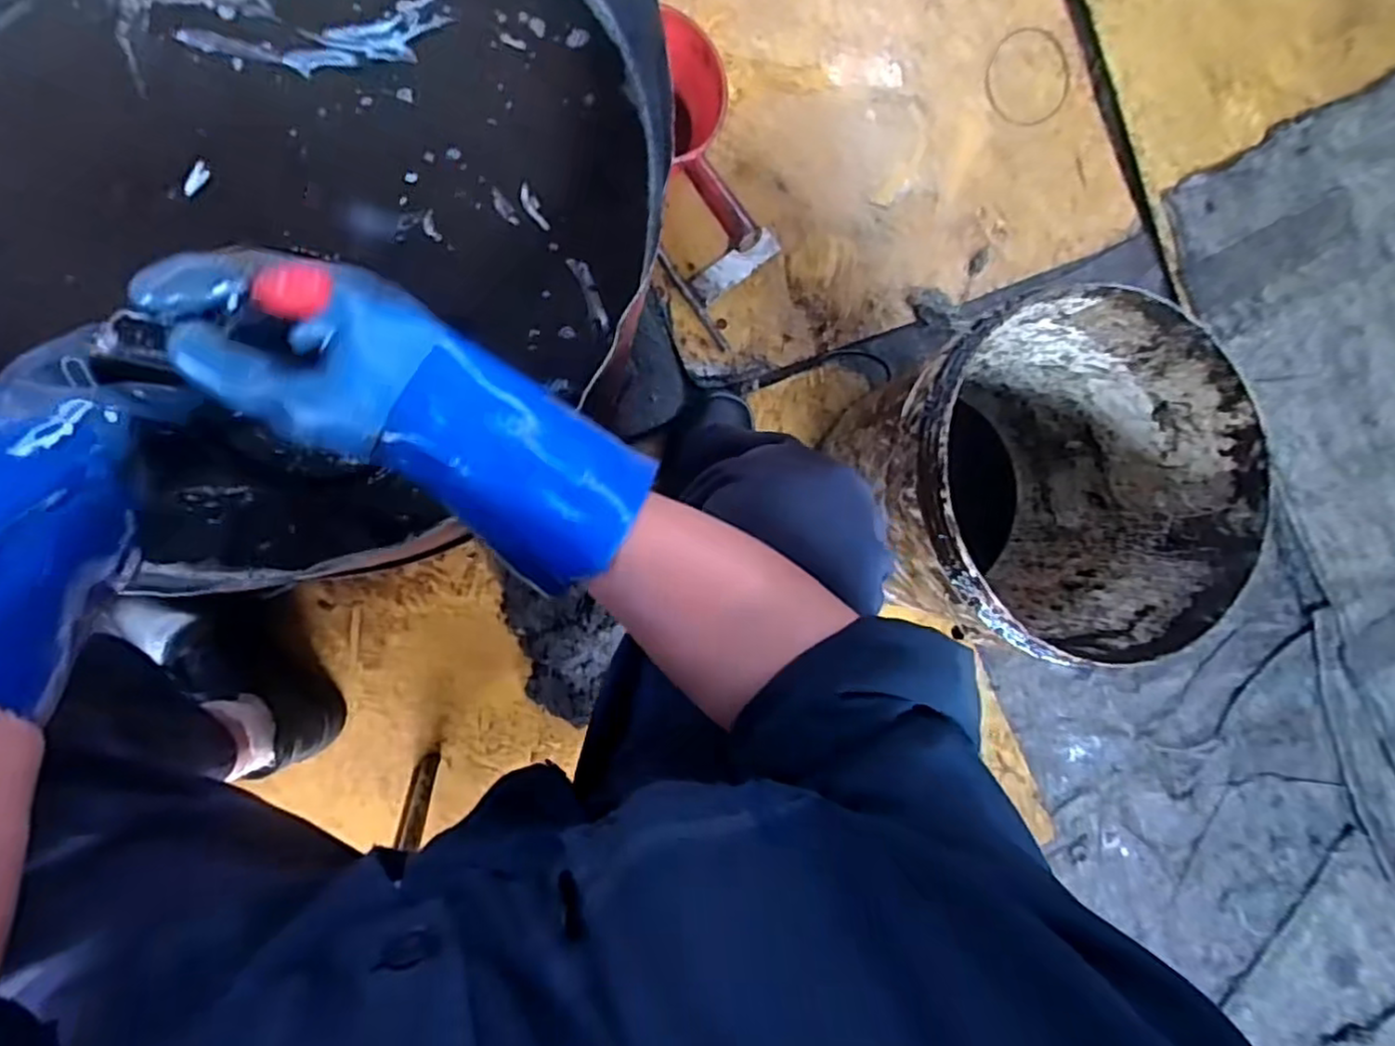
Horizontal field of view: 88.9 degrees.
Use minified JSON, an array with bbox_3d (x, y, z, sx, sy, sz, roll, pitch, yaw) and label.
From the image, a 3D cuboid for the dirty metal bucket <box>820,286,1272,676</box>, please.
[{"bbox_3d":[0.310,-0.046,0.725,0.295,0.312,0.300,0,90,-8],"label":"dirty metal bucket"}]

